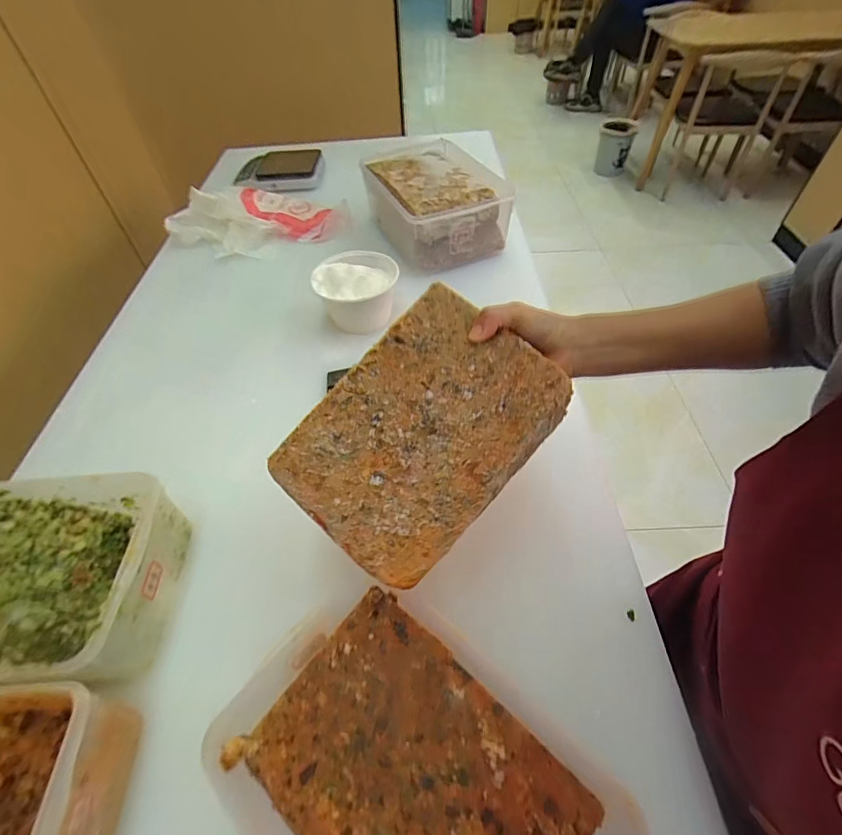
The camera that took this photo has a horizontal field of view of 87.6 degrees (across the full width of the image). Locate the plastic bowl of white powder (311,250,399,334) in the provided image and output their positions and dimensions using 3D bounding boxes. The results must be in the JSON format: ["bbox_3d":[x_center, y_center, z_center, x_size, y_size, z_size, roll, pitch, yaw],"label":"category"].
[{"bbox_3d":[-0.108,-0.209,0.762,0.132,0.101,0.128,-2,51,2],"label":"plastic bowl of white powder"}]

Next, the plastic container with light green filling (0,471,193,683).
[{"bbox_3d":[-0.413,0.170,0.449,0.290,0.094,0.190,-3,51,1],"label":"plastic container with light green filling"}]

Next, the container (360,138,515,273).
[{"bbox_3d":[0.013,-0.445,0.914,0.238,0.120,0.323,-18,52,-11],"label":"container"}]

